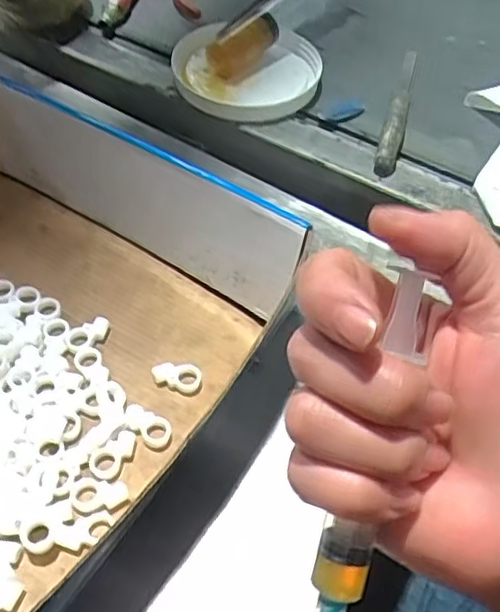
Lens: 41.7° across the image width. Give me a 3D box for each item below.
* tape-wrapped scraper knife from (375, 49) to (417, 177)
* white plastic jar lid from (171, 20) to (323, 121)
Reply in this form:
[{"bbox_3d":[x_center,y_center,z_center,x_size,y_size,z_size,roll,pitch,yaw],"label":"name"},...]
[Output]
[{"bbox_3d":[0.126,-0.168,0.548,0.018,0.016,0.173,15,53,7],"label":"tape-wrapped scraper knife"},{"bbox_3d":[-0.008,-0.204,0.568,0.117,0.026,0.121,2,53,-3],"label":"white plastic jar lid"}]

